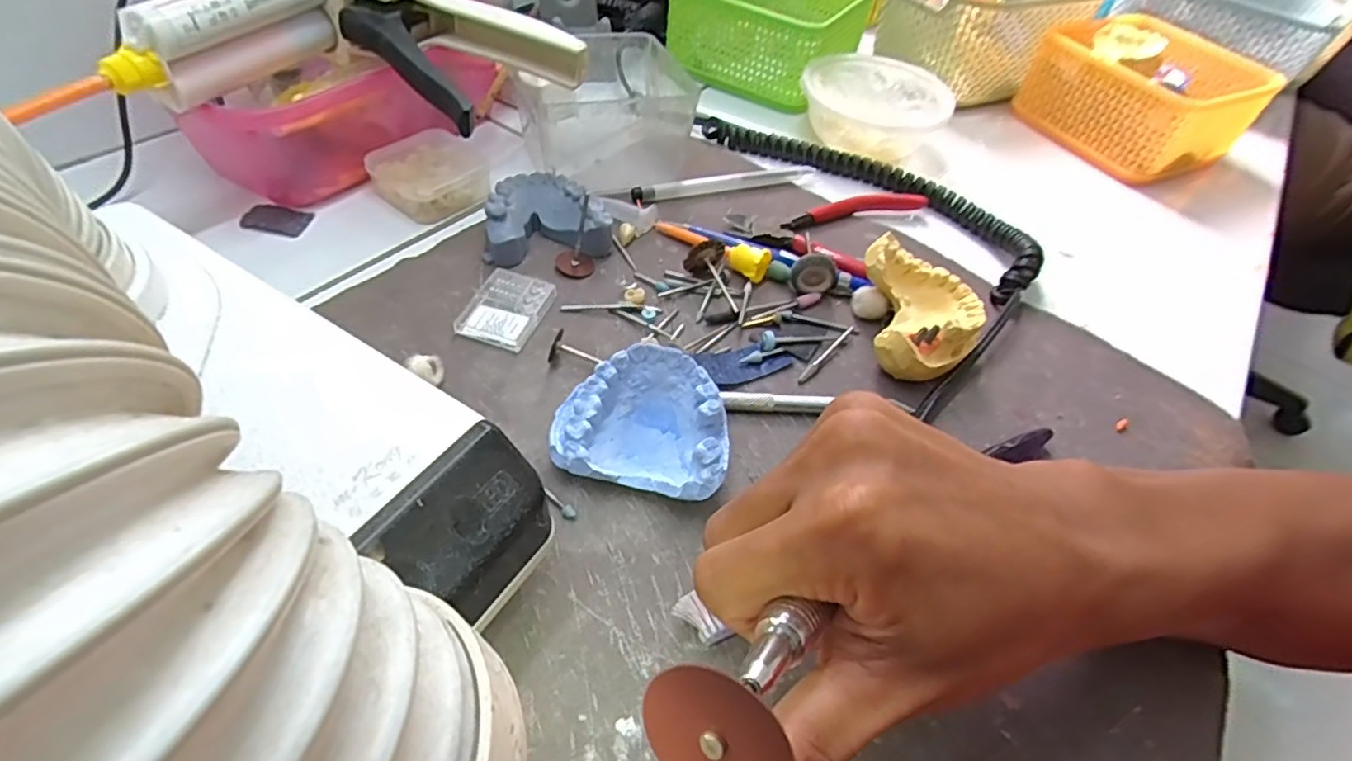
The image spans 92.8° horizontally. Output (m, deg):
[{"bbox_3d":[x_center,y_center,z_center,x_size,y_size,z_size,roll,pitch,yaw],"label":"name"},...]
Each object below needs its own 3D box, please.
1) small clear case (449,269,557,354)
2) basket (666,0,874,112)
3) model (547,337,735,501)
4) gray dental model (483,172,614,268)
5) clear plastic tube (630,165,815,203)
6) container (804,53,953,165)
[{"bbox_3d":[-0.084,-0.036,0.319,0.036,0.007,0.047,16,50,7],"label":"small clear case"},{"bbox_3d":[0.077,-0.291,0.525,0.133,0.062,0.138,30,53,18],"label":"basket"},{"bbox_3d":[-0.012,0.017,0.262,0.068,0.035,0.052,14,49,5],"label":"model"},{"bbox_3d":[-0.072,-0.091,0.356,0.066,0.024,0.054,-9,51,-14],"label":"gray dental model"},{"bbox_3d":[0.032,-0.127,0.413,0.124,0.008,0.010,-13,52,-17],"label":"clear plastic tube"},{"bbox_3d":[0.141,-0.194,0.465,0.099,0.041,0.099,3,49,-4],"label":"container"}]

